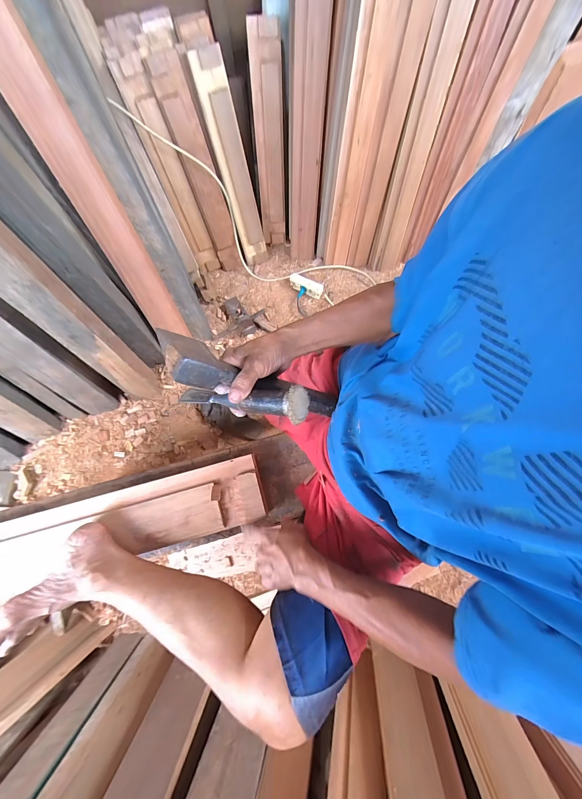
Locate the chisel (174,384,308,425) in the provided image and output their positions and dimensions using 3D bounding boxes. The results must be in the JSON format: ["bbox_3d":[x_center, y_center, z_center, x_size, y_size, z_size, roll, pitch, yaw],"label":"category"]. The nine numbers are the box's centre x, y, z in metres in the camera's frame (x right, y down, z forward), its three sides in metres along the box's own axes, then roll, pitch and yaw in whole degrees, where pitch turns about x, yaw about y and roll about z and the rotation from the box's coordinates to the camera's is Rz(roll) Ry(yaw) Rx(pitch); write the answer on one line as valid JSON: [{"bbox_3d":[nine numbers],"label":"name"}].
[{"bbox_3d":[-0.070,0.004,0.435,0.200,0.039,0.048,3,75,31],"label":"chisel"}]

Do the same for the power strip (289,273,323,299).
[{"bbox_3d":[0.069,-0.529,1.386,0.163,0.041,0.058,28,79,6],"label":"power strip"}]

